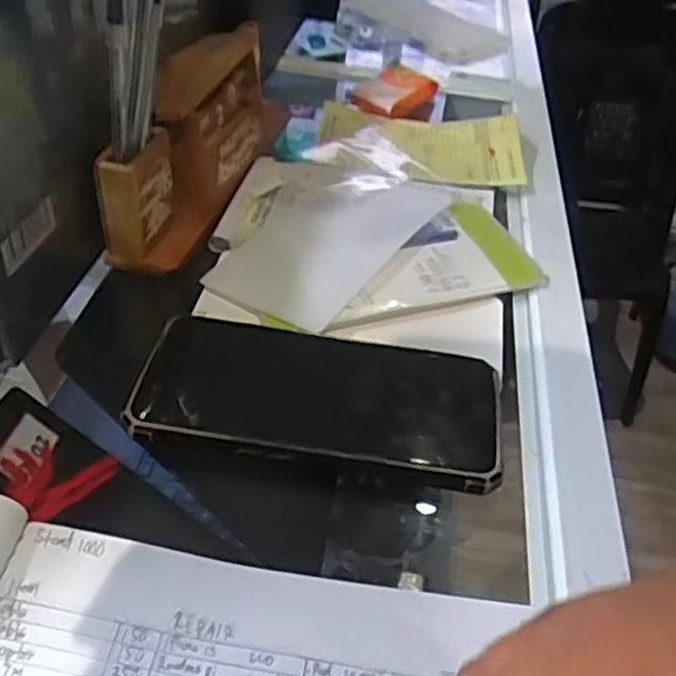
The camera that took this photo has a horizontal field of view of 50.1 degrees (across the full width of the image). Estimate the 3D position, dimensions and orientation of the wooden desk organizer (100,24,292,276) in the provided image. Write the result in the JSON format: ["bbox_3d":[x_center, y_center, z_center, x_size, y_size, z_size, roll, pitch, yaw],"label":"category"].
[{"bbox_3d":[-0.084,-0.138,0.469,0.049,0.080,0.227,13,42,9],"label":"wooden desk organizer"}]

